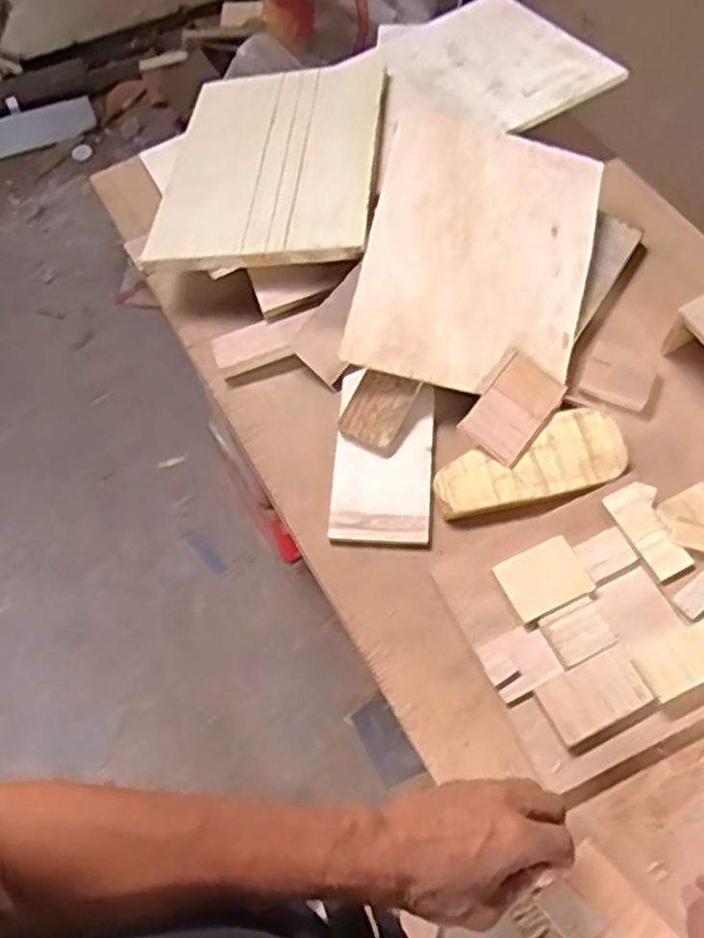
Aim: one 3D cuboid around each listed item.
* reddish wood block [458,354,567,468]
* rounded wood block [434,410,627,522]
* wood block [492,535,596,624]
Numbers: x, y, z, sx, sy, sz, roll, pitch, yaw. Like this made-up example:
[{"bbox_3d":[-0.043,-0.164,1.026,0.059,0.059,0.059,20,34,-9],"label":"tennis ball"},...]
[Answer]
[{"bbox_3d":[0.145,-0.054,0.654,0.058,0.009,0.091,38,80,7],"label":"reddish wood block"},{"bbox_3d":[0.157,-0.002,0.651,0.169,0.024,0.072,-13,62,-3],"label":"rounded wood block"},{"bbox_3d":[0.154,0.088,0.585,0.064,0.004,0.052,-25,64,-9],"label":"wood block"}]

